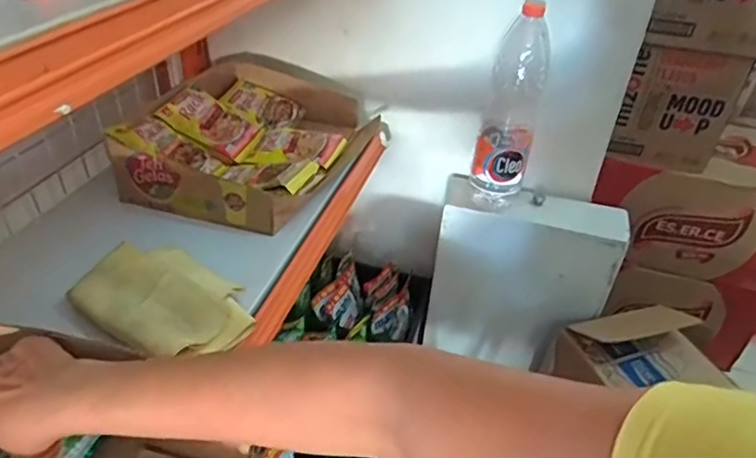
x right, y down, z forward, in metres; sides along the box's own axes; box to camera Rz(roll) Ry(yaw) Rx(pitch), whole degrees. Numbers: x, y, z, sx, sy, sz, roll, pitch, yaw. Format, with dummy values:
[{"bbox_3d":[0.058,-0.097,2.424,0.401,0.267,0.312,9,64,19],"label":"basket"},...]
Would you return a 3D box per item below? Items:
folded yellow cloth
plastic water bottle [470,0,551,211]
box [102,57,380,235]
[{"bbox_3d":[-0.230,0.073,0.587,0.189,0.029,0.113,26,42,27],"label":"folded yellow cloth"},{"bbox_3d":[0.211,-0.181,0.884,0.084,0.331,0.090,13,38,12],"label":"plastic water bottle"},{"bbox_3d":[-0.187,-0.149,0.864,0.279,0.086,0.368,13,38,13],"label":"box"}]

